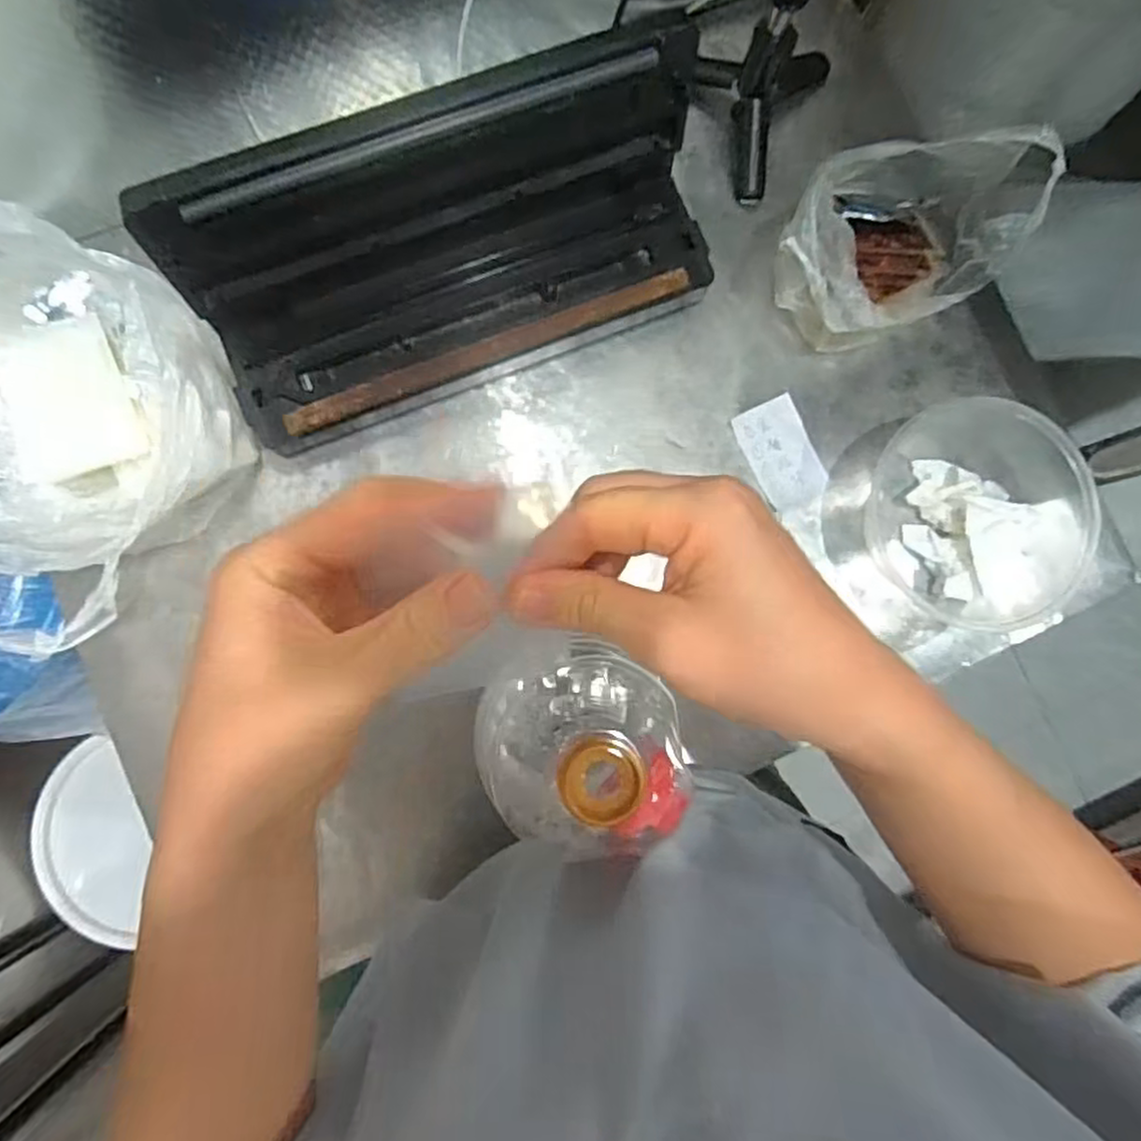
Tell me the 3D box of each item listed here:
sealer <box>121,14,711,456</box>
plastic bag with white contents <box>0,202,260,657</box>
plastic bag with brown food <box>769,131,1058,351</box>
[{"bbox_3d":[-0.078,-0.229,0.509,0.376,0.141,0.153,-21,86,-5],"label":"sealer"},{"bbox_3d":[-0.348,-0.106,0.468,0.212,0.135,0.257,-35,88,-6],"label":"plastic bag with white contents"},{"bbox_3d":[0.246,-0.255,0.549,0.193,0.113,0.130,-32,87,-6],"label":"plastic bag with brown food"}]

